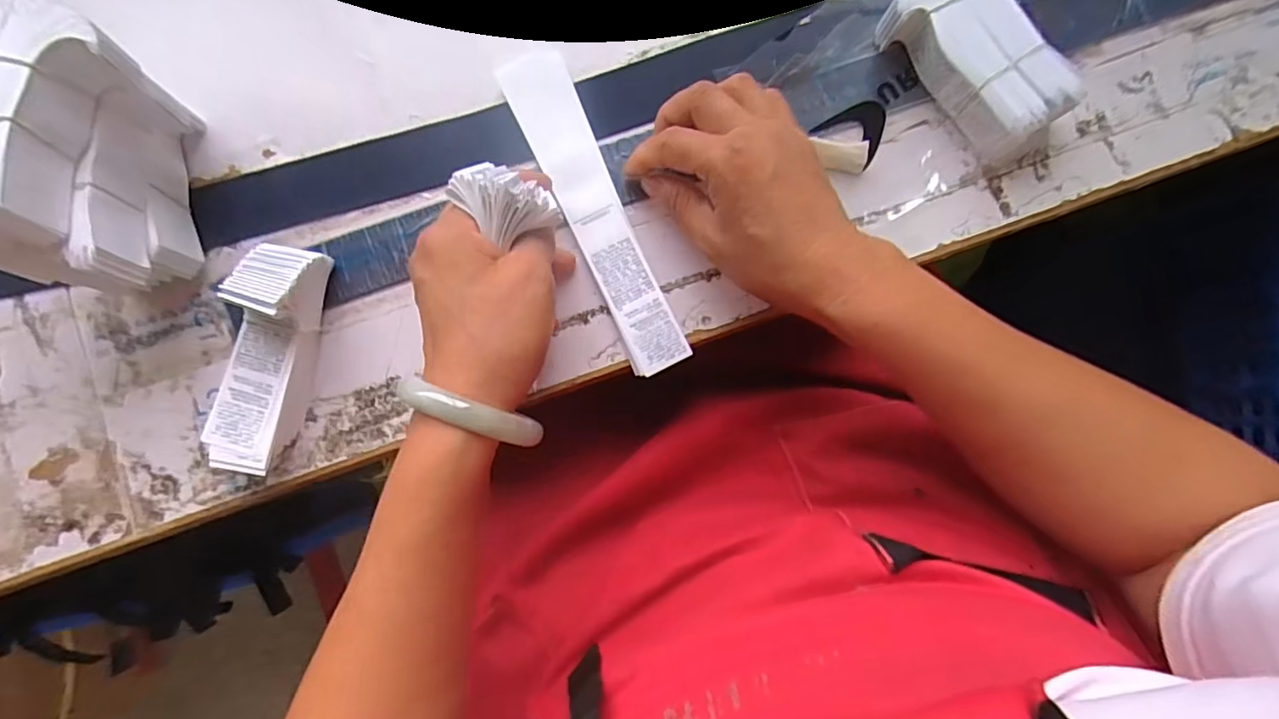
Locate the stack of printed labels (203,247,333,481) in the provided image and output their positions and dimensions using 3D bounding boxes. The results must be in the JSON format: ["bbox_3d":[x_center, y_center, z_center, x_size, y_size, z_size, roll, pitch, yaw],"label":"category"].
[{"bbox_3d":[-0.203,-0.001,0.316,0.037,0.052,0.122,17,86,0],"label":"stack of printed labels"}]

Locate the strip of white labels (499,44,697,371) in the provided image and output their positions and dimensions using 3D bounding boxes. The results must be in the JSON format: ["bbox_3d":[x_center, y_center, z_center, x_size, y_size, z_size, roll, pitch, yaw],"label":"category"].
[{"bbox_3d":[-0.025,-0.088,0.346,0.039,0.007,0.200,-25,87,-8],"label":"strip of white labels"}]

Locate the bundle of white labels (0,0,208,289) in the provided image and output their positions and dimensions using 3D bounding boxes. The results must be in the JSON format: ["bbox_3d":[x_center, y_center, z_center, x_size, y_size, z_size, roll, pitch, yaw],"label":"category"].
[{"bbox_3d":[-0.285,-0.098,0.295,0.075,0.106,0.120,7,86,0],"label":"bundle of white labels"}]

